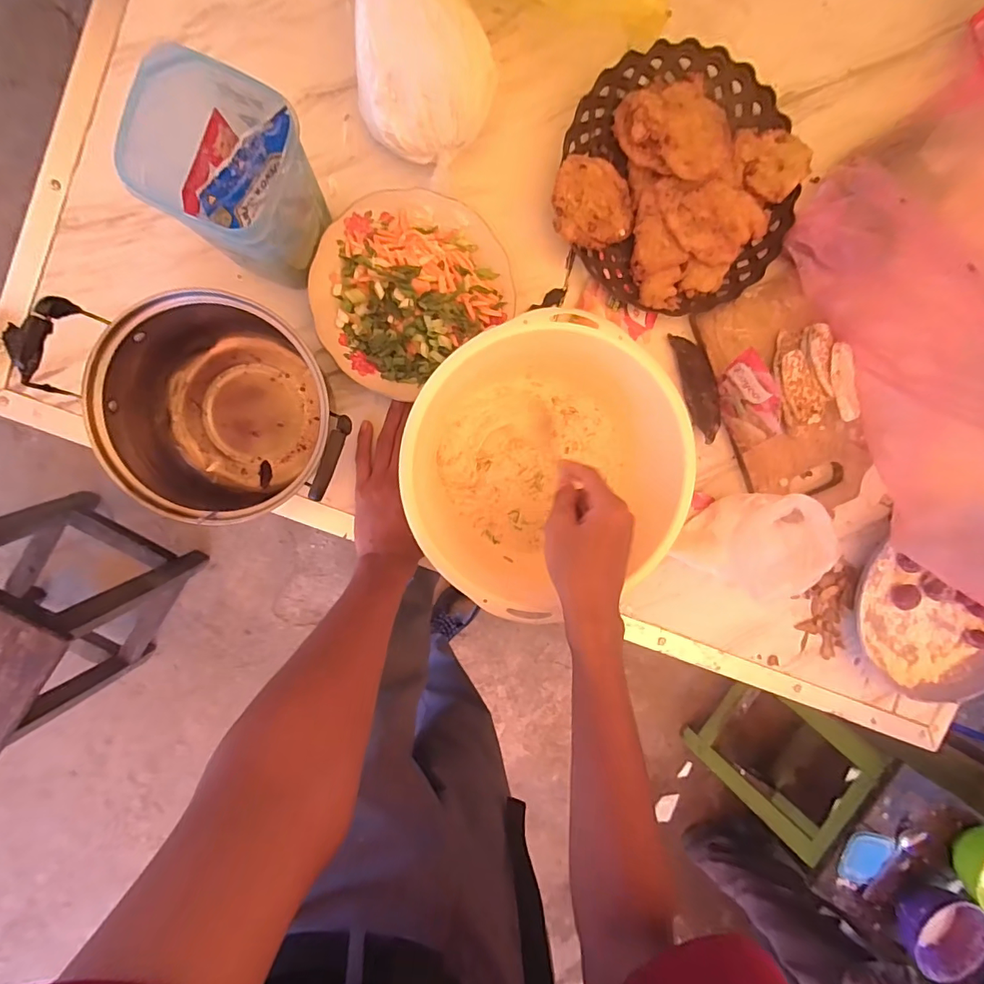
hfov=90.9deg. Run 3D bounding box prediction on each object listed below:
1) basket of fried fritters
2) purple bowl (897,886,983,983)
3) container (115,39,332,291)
[{"bbox_3d":[0.180,-0.292,0.451,0.223,0.051,0.221,-1,97,-6],"label":"basket of fried fritters"},{"bbox_3d":[0.849,0.826,0.915,0.154,0.067,0.173,-36,99,-1],"label":"purple bowl"},{"bbox_3d":[-0.185,-0.232,0.358,0.099,0.125,0.101,19,94,-8],"label":"container"}]

